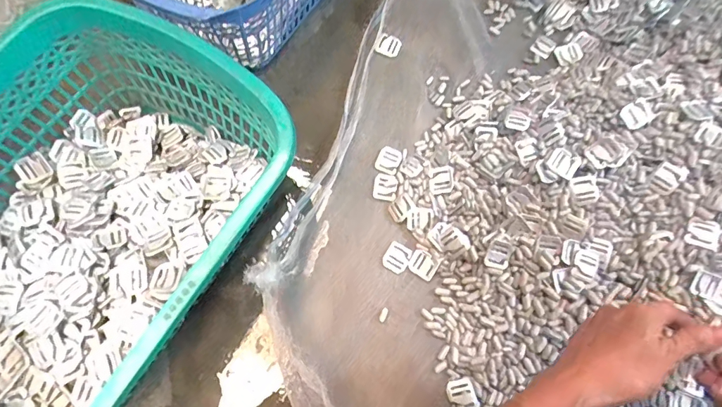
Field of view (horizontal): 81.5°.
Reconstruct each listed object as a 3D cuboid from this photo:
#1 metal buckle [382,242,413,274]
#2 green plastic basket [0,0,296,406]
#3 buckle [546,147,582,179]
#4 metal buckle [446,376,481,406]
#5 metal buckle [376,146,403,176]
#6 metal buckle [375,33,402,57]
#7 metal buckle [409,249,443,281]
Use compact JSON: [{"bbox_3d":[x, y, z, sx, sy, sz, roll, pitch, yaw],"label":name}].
[{"bbox_3d":[0.046,0.068,0.528,0.031,0.004,0.035,31,72,5],"label":"metal buckle"},{"bbox_3d":[-0.304,0.031,0.446,0.336,0.154,0.450,31,73,6],"label":"green plastic basket"},{"bbox_3d":[0.248,-0.049,0.511,0.035,0.009,0.036,35,72,6],"label":"buckle"},{"bbox_3d":[0.116,0.217,0.474,0.030,0.004,0.037,-19,75,-11],"label":"metal buckle"},{"bbox_3d":[0.038,-0.058,0.569,0.031,0.005,0.037,27,71,4],"label":"metal buckle"},{"bbox_3d":[0.043,-0.234,0.621,0.033,0.005,0.034,30,83,-2],"label":"metal buckle"},{"bbox_3d":[0.078,0.075,0.522,0.035,0.004,0.031,33,85,18],"label":"metal buckle"}]

